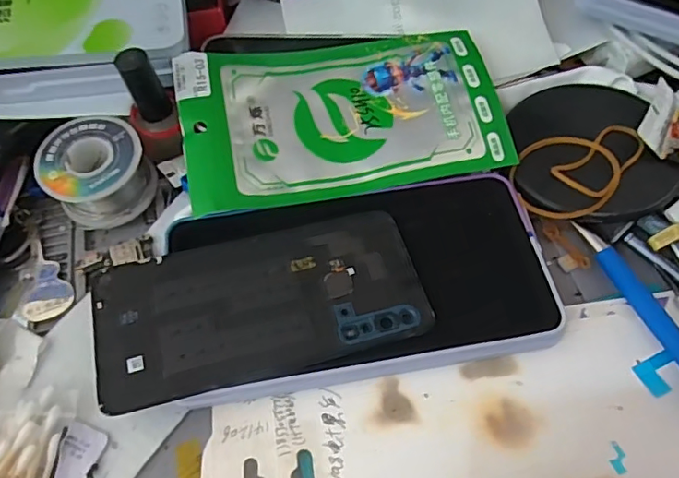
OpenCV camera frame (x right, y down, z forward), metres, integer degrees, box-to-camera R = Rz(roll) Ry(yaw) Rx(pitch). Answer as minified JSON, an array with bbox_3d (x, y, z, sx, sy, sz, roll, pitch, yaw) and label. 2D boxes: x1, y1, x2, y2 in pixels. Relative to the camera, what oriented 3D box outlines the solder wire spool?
[{"bbox_3d":[-0.133,-0.036,0.292,0.049,0.037,0.052,-1,60,1],"label":"solder wire spool"}]

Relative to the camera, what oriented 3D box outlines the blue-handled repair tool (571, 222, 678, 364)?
[{"bbox_3d":[0.151,0.036,0.252,0.013,0.013,0.114,-18,61,-9],"label":"blue-handled repair tool"}]

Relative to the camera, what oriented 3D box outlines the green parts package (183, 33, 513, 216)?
[{"bbox_3d":[0.002,-0.072,0.298,0.175,0.013,0.097,-10,69,-8],"label":"green parts package"}]

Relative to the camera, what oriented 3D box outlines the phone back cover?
[{"bbox_3d":[-0.037,0.030,0.256,0.154,0.004,0.072,-13,61,-11],"label":"phone back cover"}]

